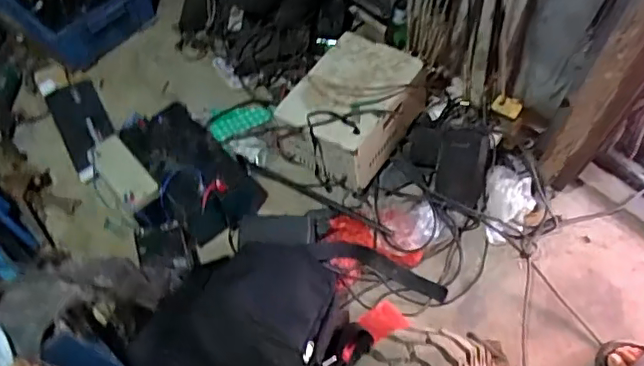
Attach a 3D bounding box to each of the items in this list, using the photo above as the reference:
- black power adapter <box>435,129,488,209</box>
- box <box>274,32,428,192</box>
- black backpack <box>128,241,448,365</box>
[{"bbox_3d":[0.296,-0.036,1.225,0.106,0.159,0.037,2,39,2],"label":"black power adapter"},{"bbox_3d":[0.070,-0.159,1.296,0.240,0.164,0.284,31,67,16],"label":"box"},{"bbox_3d":[-0.083,0.250,1.064,0.391,0.201,0.543,36,68,18],"label":"black backpack"}]

